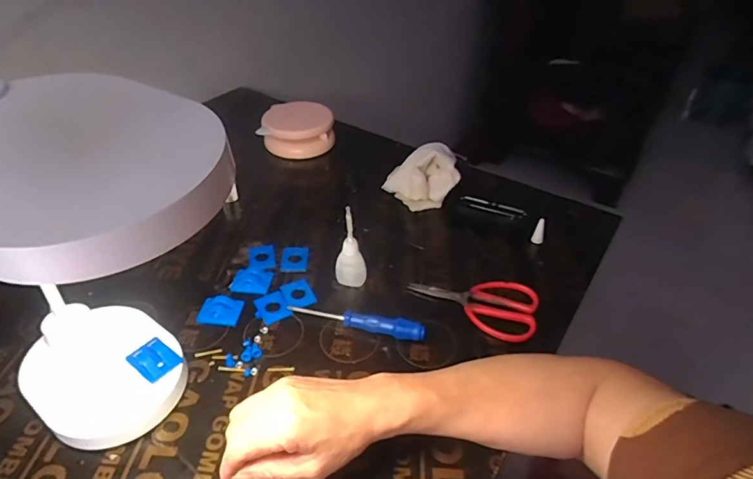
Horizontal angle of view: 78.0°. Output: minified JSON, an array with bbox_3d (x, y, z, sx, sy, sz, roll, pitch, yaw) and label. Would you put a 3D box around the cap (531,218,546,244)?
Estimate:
[{"bbox_3d":[0.217,-0.013,0.617,0.014,0.039,0.014,1,40,-1],"label":"cap"}]

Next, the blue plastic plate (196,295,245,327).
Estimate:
[{"bbox_3d":[-0.173,0.078,0.516,0.045,0.012,0.034,5,40,4],"label":"blue plastic plate"}]

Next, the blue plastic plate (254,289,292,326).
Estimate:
[{"bbox_3d":[-0.118,0.077,0.525,0.036,0.004,0.043,-20,45,-23],"label":"blue plastic plate"}]

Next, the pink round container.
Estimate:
[{"bbox_3d":[-0.134,-0.187,0.795,0.118,0.059,0.093,0,40,-2],"label":"pink round container"}]

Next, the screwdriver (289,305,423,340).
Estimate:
[{"bbox_3d":[-0.023,0.087,0.504,0.152,0.021,0.015,12,41,12],"label":"screwdriver"}]

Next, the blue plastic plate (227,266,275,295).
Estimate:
[{"bbox_3d":[-0.149,0.046,0.556,0.047,0.012,0.043,7,41,7],"label":"blue plastic plate"}]

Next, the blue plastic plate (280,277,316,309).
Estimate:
[{"bbox_3d":[-0.091,0.062,0.543,0.032,0.004,0.043,-20,45,-23],"label":"blue plastic plate"}]

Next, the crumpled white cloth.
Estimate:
[{"bbox_3d":[0.065,-0.099,0.677,0.106,0.082,0.075,5,40,5],"label":"crumpled white cloth"}]

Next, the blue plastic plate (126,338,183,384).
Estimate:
[{"bbox_3d":[-0.208,0.111,0.435,0.041,0.009,0.032,27,46,27],"label":"blue plastic plate"}]

